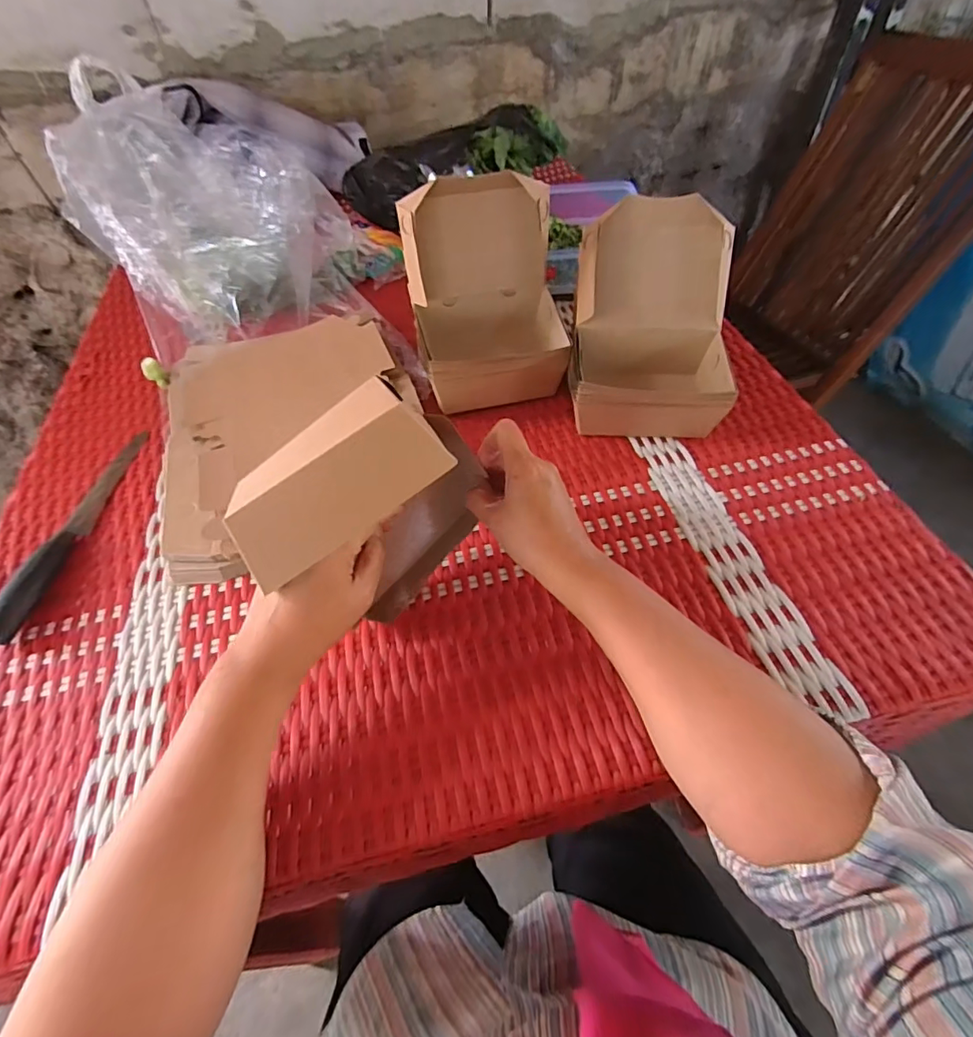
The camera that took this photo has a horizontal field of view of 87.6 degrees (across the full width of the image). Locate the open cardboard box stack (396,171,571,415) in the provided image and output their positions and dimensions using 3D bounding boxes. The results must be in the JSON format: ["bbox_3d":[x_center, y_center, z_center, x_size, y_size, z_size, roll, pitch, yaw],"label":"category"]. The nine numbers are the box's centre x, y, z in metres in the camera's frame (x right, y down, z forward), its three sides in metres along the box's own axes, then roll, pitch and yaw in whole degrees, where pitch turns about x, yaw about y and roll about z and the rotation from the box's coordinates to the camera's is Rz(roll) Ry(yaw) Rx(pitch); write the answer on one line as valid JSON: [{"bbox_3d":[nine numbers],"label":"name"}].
[{"bbox_3d":[0.000,-0.213,0.493,0.138,0.172,0.106,-12,53,-4],"label":"open cardboard box stack"}]

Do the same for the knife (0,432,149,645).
[{"bbox_3d":[-0.386,-0.001,0.472,0.032,0.024,0.244,0,53,5],"label":"knife"}]

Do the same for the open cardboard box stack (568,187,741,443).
[{"bbox_3d":[0.155,-0.177,0.474,0.140,0.157,0.147,5,53,8],"label":"open cardboard box stack"}]

